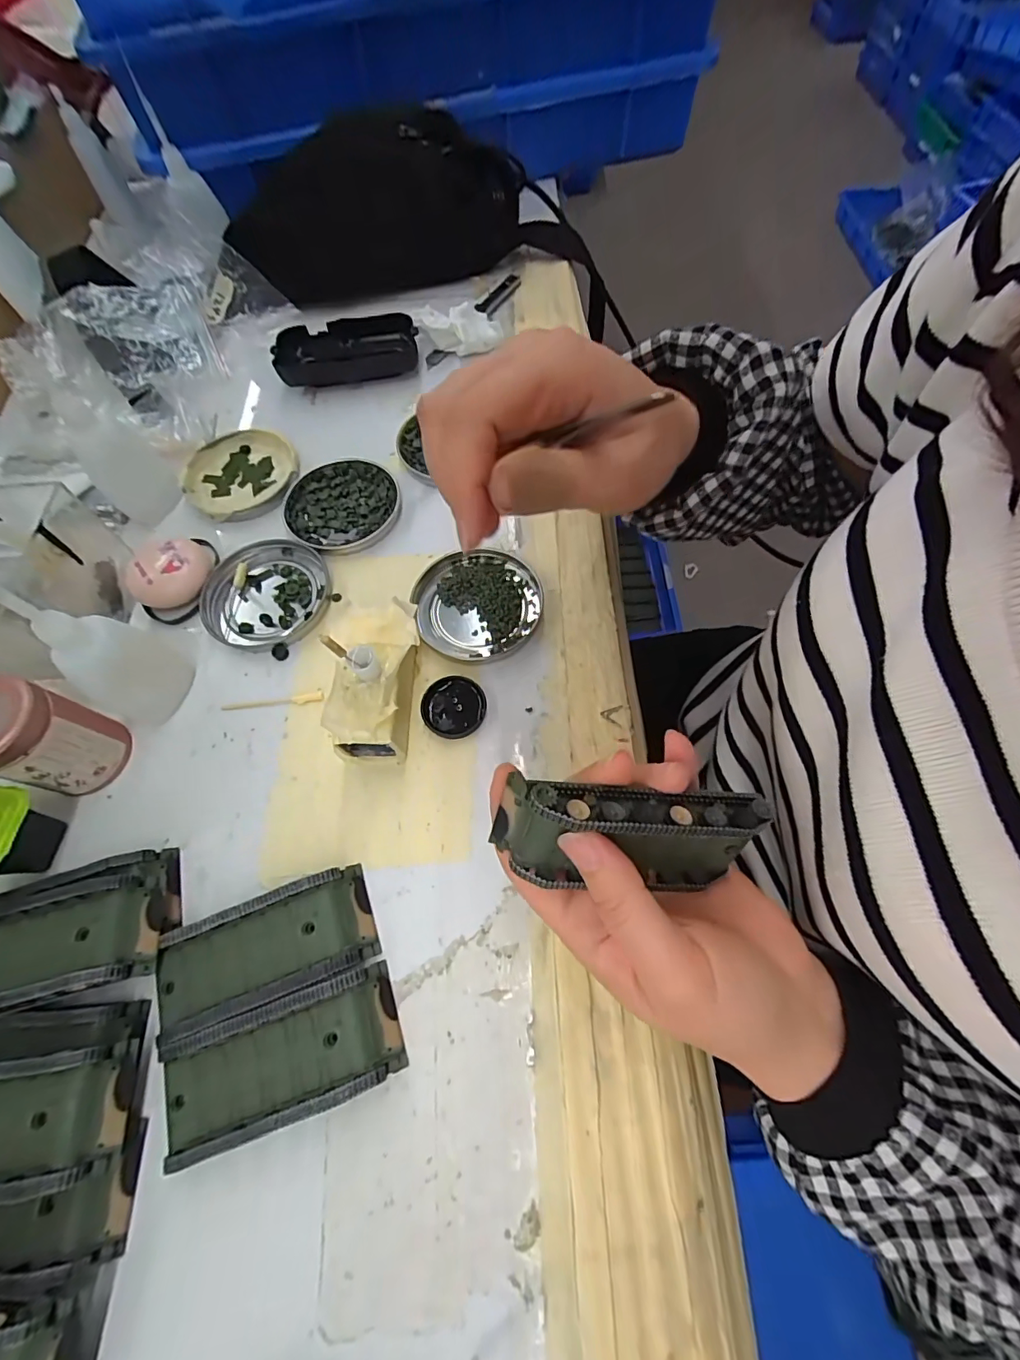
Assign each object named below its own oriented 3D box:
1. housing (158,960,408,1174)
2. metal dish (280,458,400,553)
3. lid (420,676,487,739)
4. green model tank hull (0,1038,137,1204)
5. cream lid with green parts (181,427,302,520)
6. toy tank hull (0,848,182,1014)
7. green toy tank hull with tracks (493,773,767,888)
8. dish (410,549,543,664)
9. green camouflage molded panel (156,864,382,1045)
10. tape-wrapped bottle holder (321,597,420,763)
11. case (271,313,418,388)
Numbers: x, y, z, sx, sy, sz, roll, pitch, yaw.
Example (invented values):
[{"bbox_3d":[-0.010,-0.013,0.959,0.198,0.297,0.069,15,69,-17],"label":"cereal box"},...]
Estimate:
[{"bbox_3d":[-0.097,0.161,0.214,0.096,0.018,0.043,-18,66,-7],"label":"housing"},{"bbox_3d":[-0.115,-0.120,0.348,0.077,0.009,0.078,-1,65,1],"label":"metal dish"},{"bbox_3d":[-0.032,0.015,0.284,0.035,0.006,0.034,-1,65,1],"label":"lid"},{"bbox_3d":[-0.205,0.177,0.200,0.092,0.020,0.044,-7,65,-1],"label":"green model tank hull"},{"bbox_3d":[-0.196,-0.151,0.368,0.078,0.015,0.076,-1,65,1],"label":"cream lid with green parts"},{"bbox_3d":[-0.211,0.117,0.229,0.096,0.033,0.055,-17,66,-6],"label":"toy tank hull"},{"bbox_3d":[0.044,0.060,0.185,0.094,0.044,0.025,7,21,-6],"label":"green toy tank hull with tracks"},{"bbox_3d":[-0.019,-0.047,0.310,0.076,0.009,0.073,-1,65,1],"label":"dish"},{"bbox_3d":[-0.113,0.124,0.231,0.095,0.017,0.043,-20,66,-7],"label":"green camouflage molded panel"},{"bbox_3d":[-0.071,-0.004,0.266,0.043,0.060,0.088,7,65,5],"label":"tape-wrapped bottle holder"},{"bbox_3d":[-0.131,-0.264,0.407,0.110,0.026,0.050,-10,65,-3],"label":"case"}]

